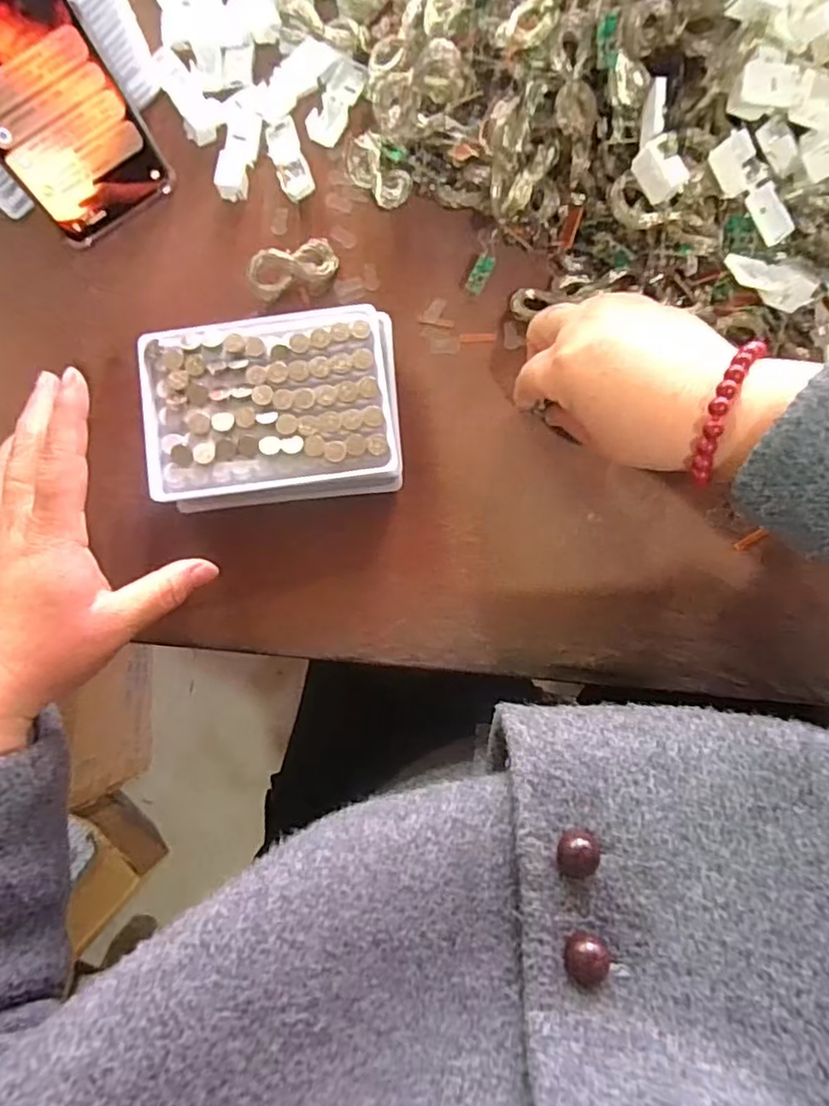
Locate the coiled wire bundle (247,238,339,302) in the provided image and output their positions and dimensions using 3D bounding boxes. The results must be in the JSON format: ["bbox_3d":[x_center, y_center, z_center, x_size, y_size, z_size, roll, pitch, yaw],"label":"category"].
[{"bbox_3d":[-0.074,-0.173,0.372,0.054,0.020,0.026,-19,82,0],"label":"coiled wire bundle"}]

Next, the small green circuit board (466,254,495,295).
[{"bbox_3d":[0.039,-0.164,0.364,0.011,0.004,0.022,23,99,-9],"label":"small green circuit board"}]

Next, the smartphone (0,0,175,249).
[{"bbox_3d":[-0.195,-0.242,0.312,0.075,0.166,0.005,-37,68,-4],"label":"smartphone"}]

